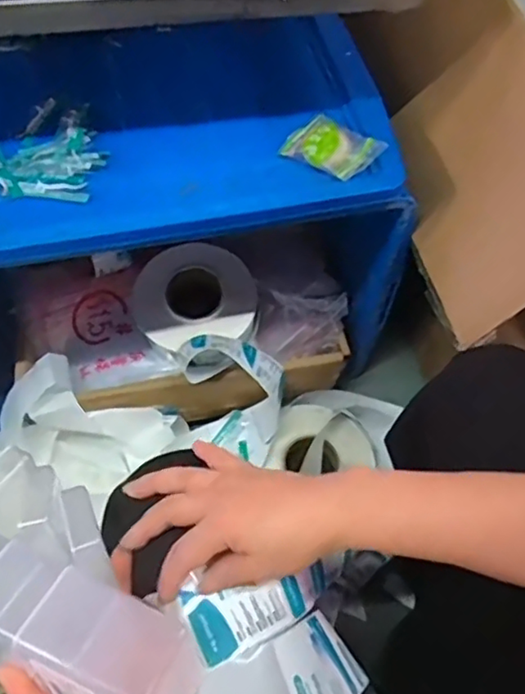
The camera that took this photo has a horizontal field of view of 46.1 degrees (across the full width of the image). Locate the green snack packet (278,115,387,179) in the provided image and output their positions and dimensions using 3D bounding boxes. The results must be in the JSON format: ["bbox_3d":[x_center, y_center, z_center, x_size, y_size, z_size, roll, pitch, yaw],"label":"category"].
[{"bbox_3d":[0.076,-0.220,0.680,0.097,0.026,0.067,35,64,17],"label":"green snack packet"}]

